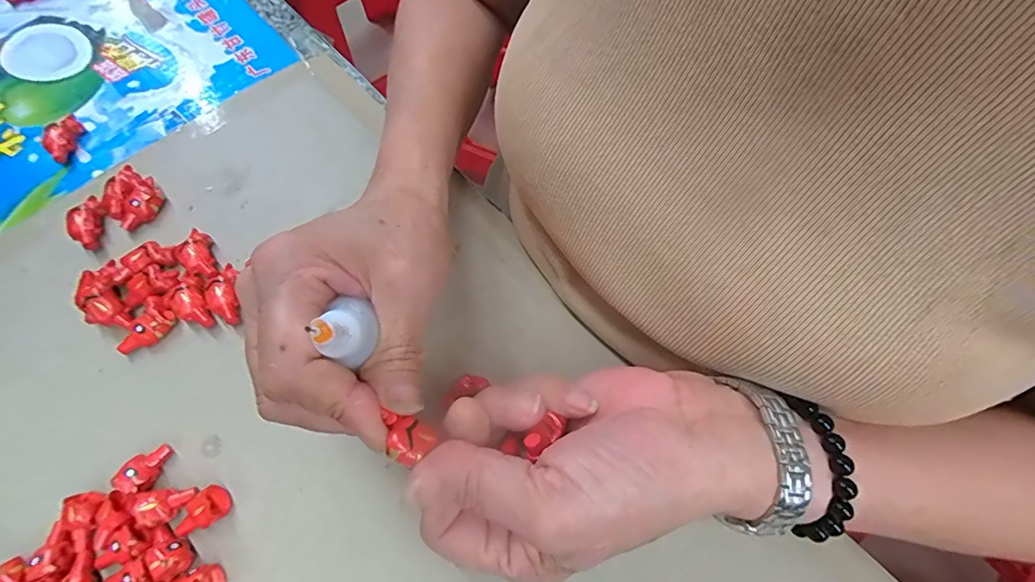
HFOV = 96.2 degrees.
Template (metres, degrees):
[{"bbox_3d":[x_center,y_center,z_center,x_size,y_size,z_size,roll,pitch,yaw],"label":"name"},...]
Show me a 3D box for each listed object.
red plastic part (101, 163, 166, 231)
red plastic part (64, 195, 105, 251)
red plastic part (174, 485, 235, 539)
[{"bbox_3d":[-0.249,-0.059,0.300,0.032,0.016,0.032,36,71,13],"label":"red plastic part"},{"bbox_3d":[-0.272,-0.042,0.294,0.017,0.014,0.037,-18,69,-9],"label":"red plastic part"},{"bbox_3d":[-0.158,0.111,0.231,0.026,0.014,0.016,-34,72,-14],"label":"red plastic part"}]

